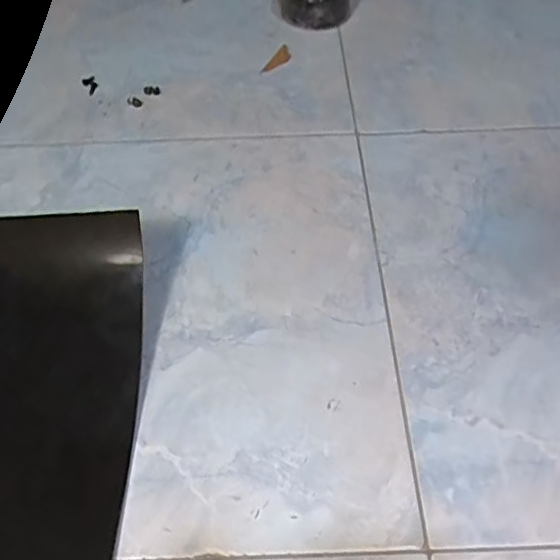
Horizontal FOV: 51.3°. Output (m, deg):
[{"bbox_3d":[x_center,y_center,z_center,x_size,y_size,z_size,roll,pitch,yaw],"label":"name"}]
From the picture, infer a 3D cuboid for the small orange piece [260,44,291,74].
[{"bbox_3d":[-0.001,-0.247,0.656,0.019,0.005,0.056,21,56,17],"label":"small orange piece"}]

